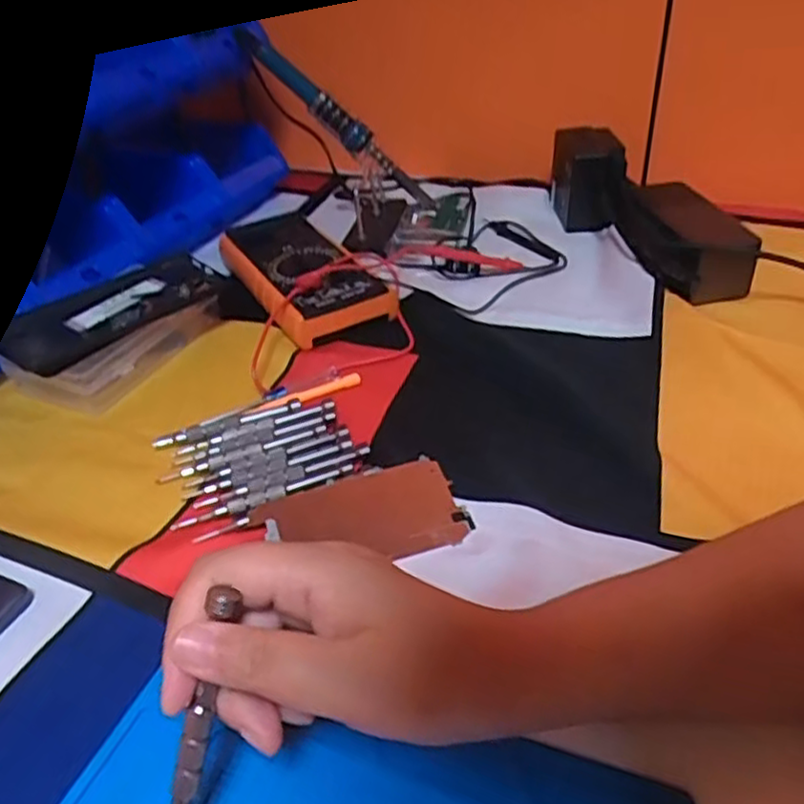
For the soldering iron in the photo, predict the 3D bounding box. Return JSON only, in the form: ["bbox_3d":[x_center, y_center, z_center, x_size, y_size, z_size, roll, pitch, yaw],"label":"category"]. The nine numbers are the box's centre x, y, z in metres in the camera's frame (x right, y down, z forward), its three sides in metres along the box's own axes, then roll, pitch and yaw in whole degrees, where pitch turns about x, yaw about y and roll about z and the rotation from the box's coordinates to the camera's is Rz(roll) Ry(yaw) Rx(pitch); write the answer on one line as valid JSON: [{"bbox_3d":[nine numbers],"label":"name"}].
[{"bbox_3d":[-0.056,-0.254,0.665,0.225,0.028,0.023,37,32,-20],"label":"soldering iron"}]

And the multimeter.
[{"bbox_3d":[-0.084,-0.108,0.598,0.084,0.038,0.183,-22,41,-23],"label":"multimeter"}]

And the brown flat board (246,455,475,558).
[{"bbox_3d":[-0.022,0.060,0.394,0.107,0.006,0.057,-14,38,-14],"label":"brown flat board"}]

